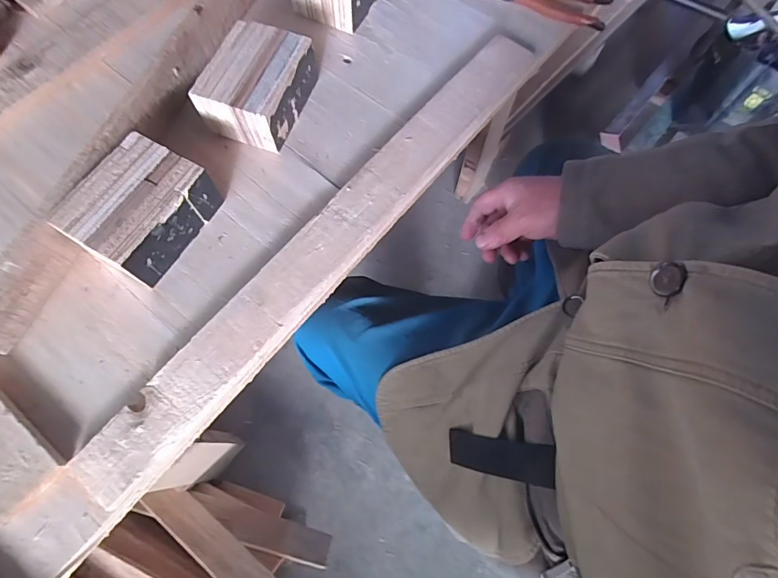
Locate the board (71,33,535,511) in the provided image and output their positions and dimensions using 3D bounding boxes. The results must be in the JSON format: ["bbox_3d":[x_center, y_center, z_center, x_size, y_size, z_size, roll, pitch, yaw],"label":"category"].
[{"bbox_3d":[-0.052,-0.072,0.455,0.077,0.022,0.641,37,72,12],"label":"board"}]

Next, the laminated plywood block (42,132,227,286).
[{"bbox_3d":[-0.245,-0.077,0.428,0.094,0.062,0.117,27,71,8],"label":"laminated plywood block"}]

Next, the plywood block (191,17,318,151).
[{"bbox_3d":[-0.148,-0.230,0.488,0.089,0.066,0.118,21,70,6],"label":"plywood block"}]

